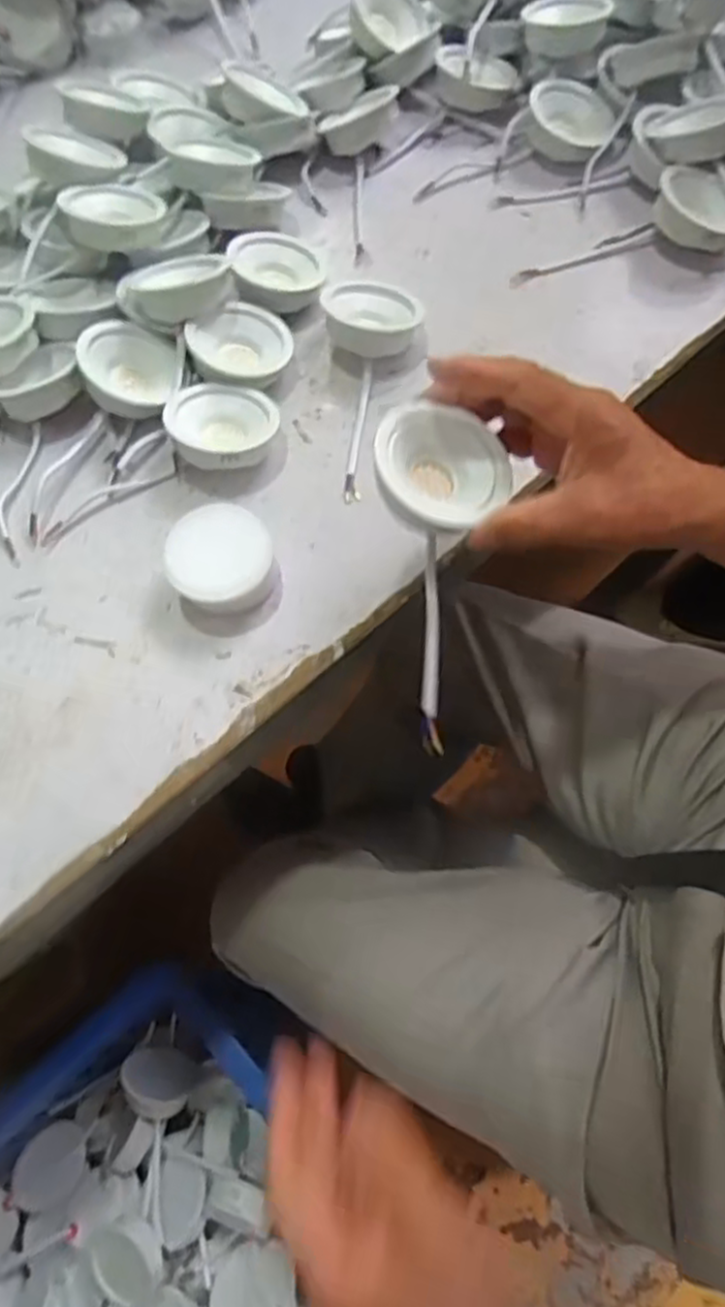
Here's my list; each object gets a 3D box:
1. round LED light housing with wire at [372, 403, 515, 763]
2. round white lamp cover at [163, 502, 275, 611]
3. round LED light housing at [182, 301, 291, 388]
[{"bbox_3d":[0.037,-0.037,0.366,0.066,0.038,0.173,3,96,-1],"label":"round LED light housing with wire"},{"bbox_3d":[-0.083,-0.052,0.438,0.060,0.035,0.066,-1,66,2],"label":"round white lamp cover"},{"bbox_3d":[-0.081,-0.209,0.506,0.063,0.026,0.070,40,73,18],"label":"round LED light housing"}]

